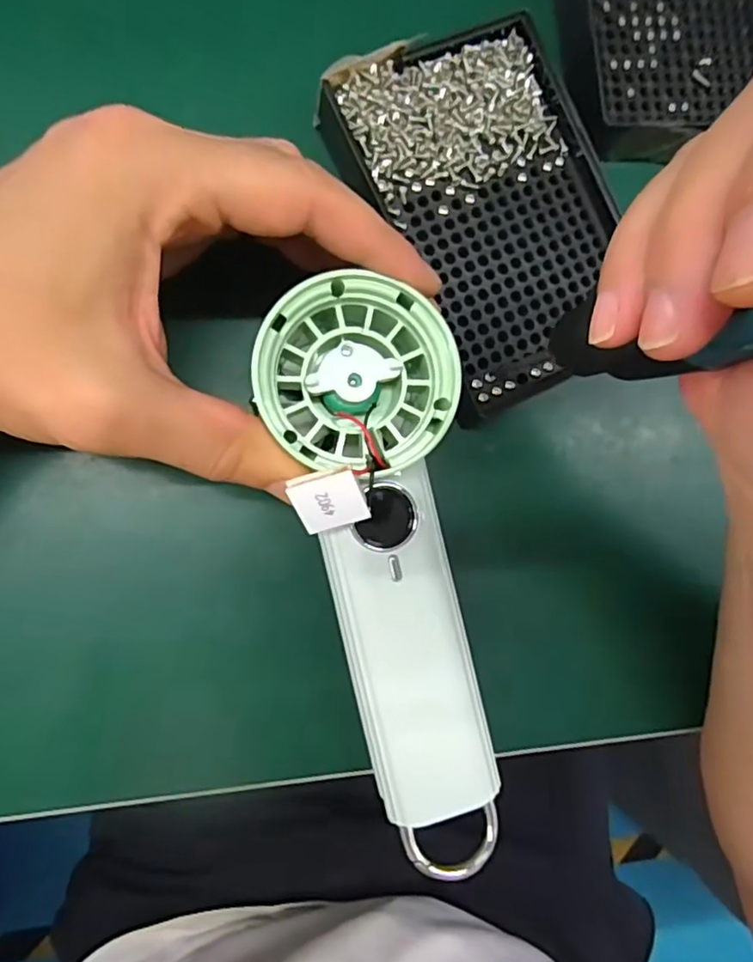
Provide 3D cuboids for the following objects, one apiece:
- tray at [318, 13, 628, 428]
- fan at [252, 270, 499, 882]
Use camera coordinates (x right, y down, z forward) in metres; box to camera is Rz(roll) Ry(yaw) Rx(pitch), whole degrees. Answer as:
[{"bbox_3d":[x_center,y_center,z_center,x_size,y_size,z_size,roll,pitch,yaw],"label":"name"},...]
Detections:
[{"bbox_3d":[0.048,-0.105,0.234,0.095,0.012,0.134,-29,93,-9],"label":"tray"},{"bbox_3d":[0.007,0.032,0.191,0.056,0.023,0.186,-12,96,-10],"label":"fan"}]

